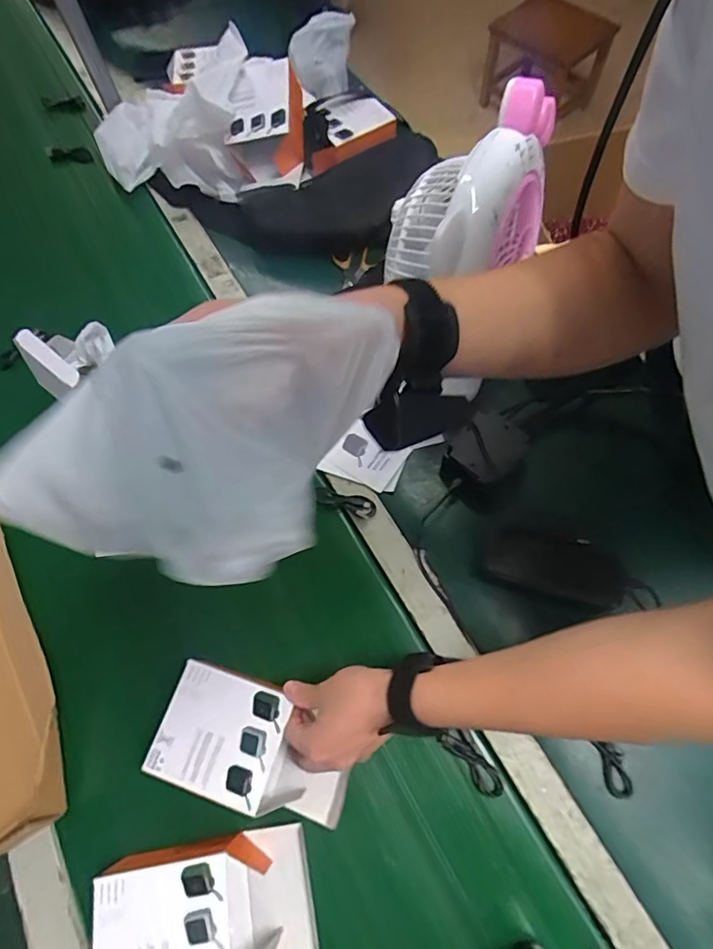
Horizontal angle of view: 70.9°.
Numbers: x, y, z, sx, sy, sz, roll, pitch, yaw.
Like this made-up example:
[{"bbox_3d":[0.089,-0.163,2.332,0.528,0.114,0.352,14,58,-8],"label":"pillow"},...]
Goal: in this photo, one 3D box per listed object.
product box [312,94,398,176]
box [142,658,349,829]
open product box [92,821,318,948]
[{"bbox_3d":[-0.018,-0.527,0.763,0.146,0.040,0.094,-34,71,-10],"label":"product box"},{"bbox_3d":[-0.094,0.248,0.468,0.167,0.051,0.101,16,66,8],"label":"box"},{"bbox_3d":[-0.125,0.374,0.425,0.169,0.067,0.104,-7,69,0],"label":"open product box"}]

